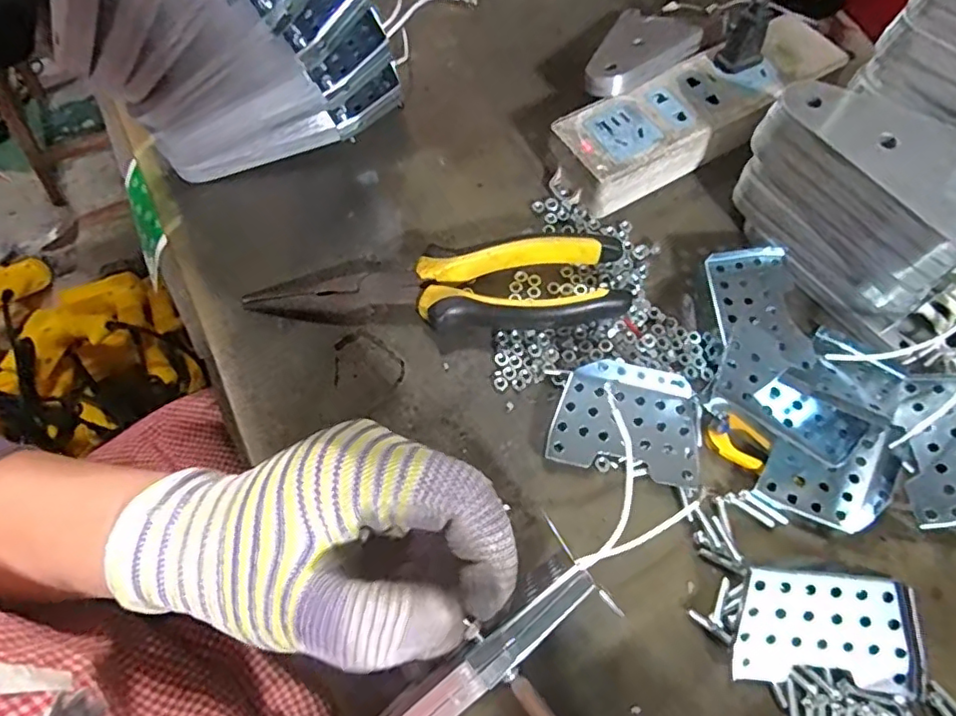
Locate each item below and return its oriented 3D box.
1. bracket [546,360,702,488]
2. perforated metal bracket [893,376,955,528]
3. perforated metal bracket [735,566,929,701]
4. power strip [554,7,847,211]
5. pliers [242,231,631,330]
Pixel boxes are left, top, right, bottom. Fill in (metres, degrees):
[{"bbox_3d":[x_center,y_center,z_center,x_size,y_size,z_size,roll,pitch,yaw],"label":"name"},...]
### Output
[{"bbox_3d":[0.072,0.029,0.281,0.068,0.010,0.054,11,65,5],"label":"bracket"},{"bbox_3d":[0.220,0.042,0.271,0.044,0.011,0.068,-7,66,20],"label":"perforated metal bracket"},{"bbox_3d":[0.141,0.110,0.240,0.070,0.019,0.044,4,64,2],"label":"perforated metal bracket"},{"bbox_3d":[0.128,-0.142,0.347,0.183,0.036,0.053,-29,68,-13],"label":"power strip"},{"bbox_3d":[-0.022,-0.035,0.299,0.188,0.026,0.044,-3,64,-1],"label":"pliers"}]

